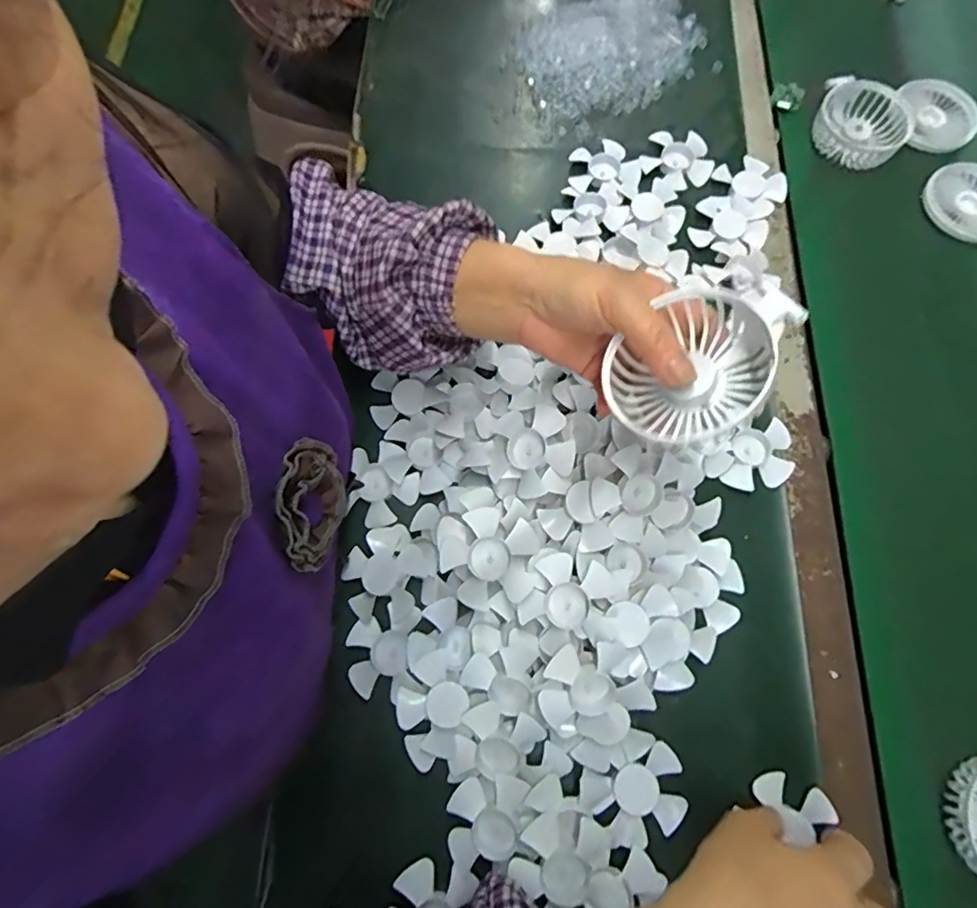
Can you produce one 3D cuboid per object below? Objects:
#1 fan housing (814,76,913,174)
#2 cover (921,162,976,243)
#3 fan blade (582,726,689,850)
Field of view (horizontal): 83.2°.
[{"bbox_3d":[0.382,-0.340,0.564,0.090,0.029,0.084,29,74,8],"label":"fan housing"},{"bbox_3d":[0.478,-0.248,0.547,0.087,0.019,0.087,-39,77,-12],"label":"cover"},{"bbox_3d":[0.105,0.235,0.382,0.066,0.016,0.069,1,74,-4],"label":"fan blade"}]

